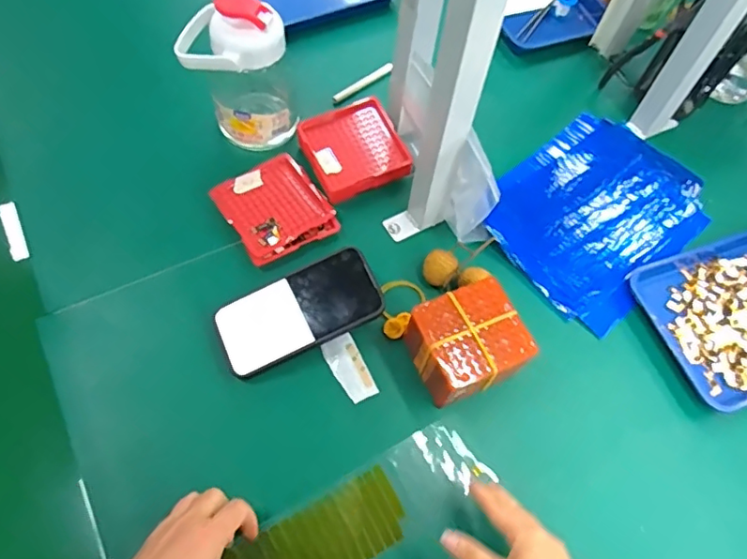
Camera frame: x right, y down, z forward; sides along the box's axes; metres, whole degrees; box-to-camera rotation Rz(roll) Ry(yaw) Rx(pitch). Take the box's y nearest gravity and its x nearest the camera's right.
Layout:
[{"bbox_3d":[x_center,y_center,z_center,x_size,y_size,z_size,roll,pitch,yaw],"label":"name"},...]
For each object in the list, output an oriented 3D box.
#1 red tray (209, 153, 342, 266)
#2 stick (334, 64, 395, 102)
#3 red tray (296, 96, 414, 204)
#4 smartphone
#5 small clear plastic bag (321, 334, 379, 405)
[{"bbox_3d":[-0.107,-0.076,0.617,0.100,0.027,0.112,-31,69,-17],"label":"red tray"},{"bbox_3d":[-0.013,-0.249,0.719,0.093,0.010,0.012,-36,71,-19],"label":"stick"},{"bbox_3d":[-0.022,-0.146,0.651,0.110,0.035,0.112,-20,66,-12],"label":"red tray"},{"bbox_3d":[-0.072,0.031,0.549,0.156,0.012,0.075,-26,75,-3],"label":"smartphone"},{"bbox_3d":[-0.023,0.087,0.552,0.032,0.007,0.065,-26,72,-12],"label":"small clear plastic bag"}]

